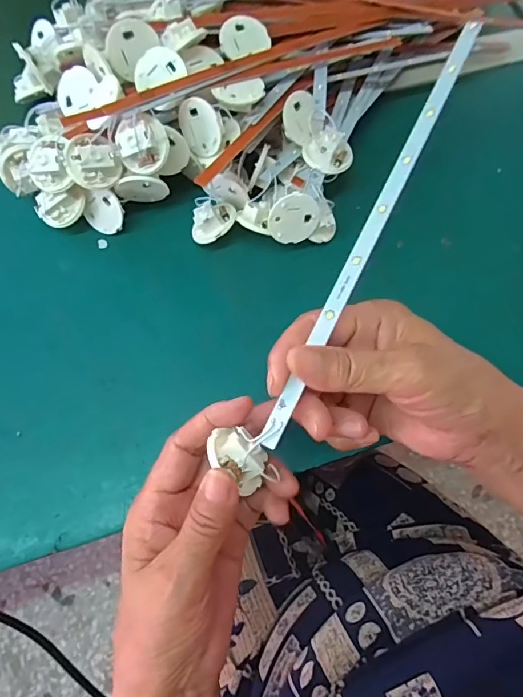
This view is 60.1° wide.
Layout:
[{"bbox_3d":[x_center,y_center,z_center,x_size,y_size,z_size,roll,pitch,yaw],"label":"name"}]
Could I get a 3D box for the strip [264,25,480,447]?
[{"bbox_3d":[0.063,-0.072,0.244,0.011,0.006,0.269,26,79,7],"label":"strip"}]

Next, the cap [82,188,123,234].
[{"bbox_3d":[-0.119,-0.104,0.344,0.031,0.036,0.006,34,44,-2],"label":"cap"}]

